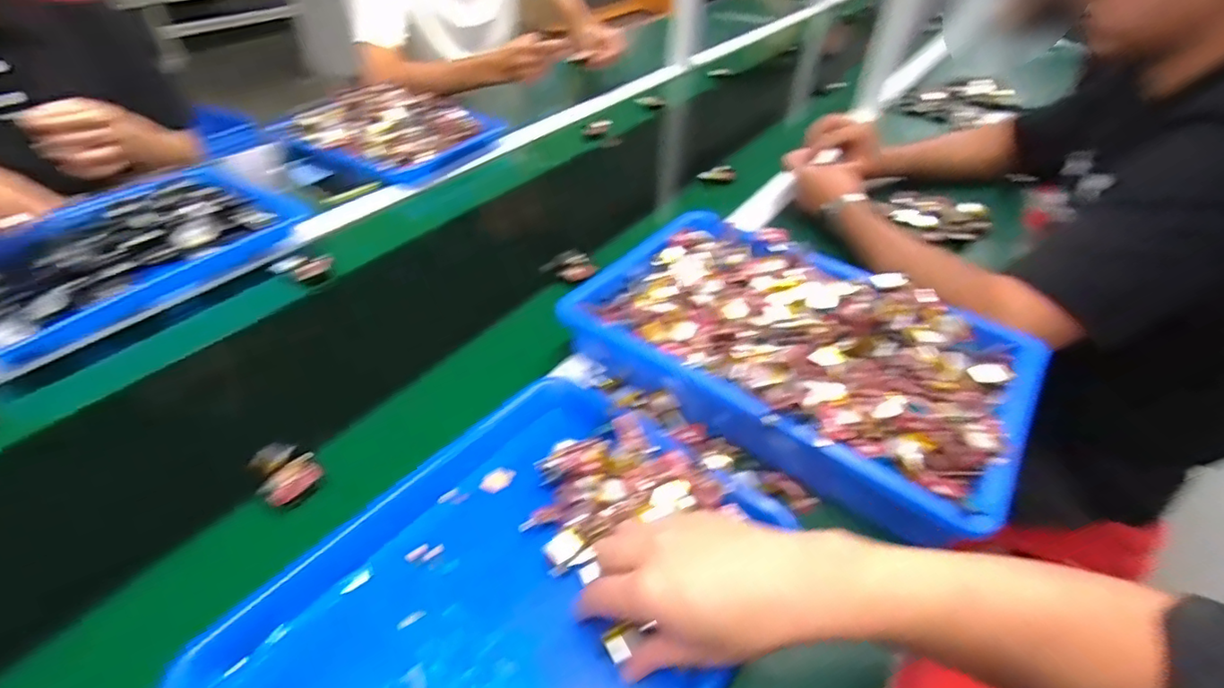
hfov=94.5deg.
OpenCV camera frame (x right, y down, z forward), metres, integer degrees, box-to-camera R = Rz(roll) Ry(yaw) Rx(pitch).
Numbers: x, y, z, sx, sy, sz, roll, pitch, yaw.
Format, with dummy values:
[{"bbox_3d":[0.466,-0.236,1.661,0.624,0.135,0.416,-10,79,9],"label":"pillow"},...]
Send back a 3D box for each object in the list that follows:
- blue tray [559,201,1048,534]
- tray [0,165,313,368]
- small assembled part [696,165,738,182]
[{"bbox_3d":[0.162,-0.005,0.522,0.380,0.069,0.237,30,48,26],"label":"blue tray"},{"bbox_3d":[-0.547,-0.115,0.621,0.215,0.037,0.331,23,45,21],"label":"tray"},{"bbox_3d":[0.163,-0.264,0.880,0.062,0.019,0.021,7,38,30],"label":"small assembled part"}]

